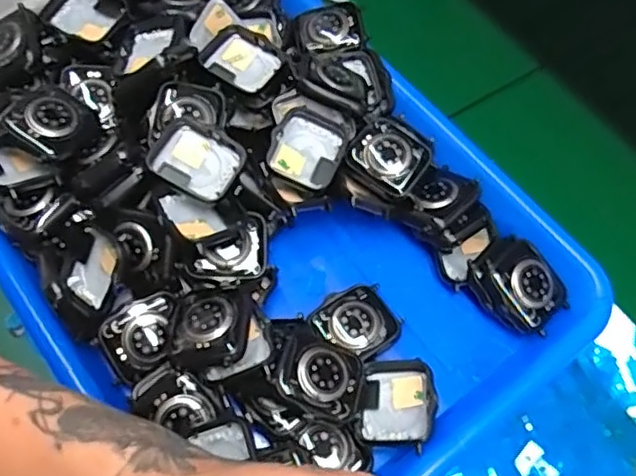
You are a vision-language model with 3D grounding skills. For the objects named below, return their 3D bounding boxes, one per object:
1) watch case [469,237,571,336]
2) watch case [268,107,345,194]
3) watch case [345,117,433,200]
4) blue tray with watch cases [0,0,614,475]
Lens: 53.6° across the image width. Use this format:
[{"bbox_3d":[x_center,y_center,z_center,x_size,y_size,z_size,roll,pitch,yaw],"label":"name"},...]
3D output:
[{"bbox_3d":[0.105,0.025,0.329,0.049,0.015,0.038,44,88,6],"label":"watch case"},{"bbox_3d":[-0.005,-0.049,0.340,0.035,0.014,0.043,19,62,6],"label":"watch case"},{"bbox_3d":[0.039,-0.045,0.345,0.040,0.011,0.037,36,65,15],"label":"watch case"},{"bbox_3d":[-0.038,-0.021,0.334,0.238,0.058,0.323,-33,68,-20],"label":"blue tray with watch cases"}]

